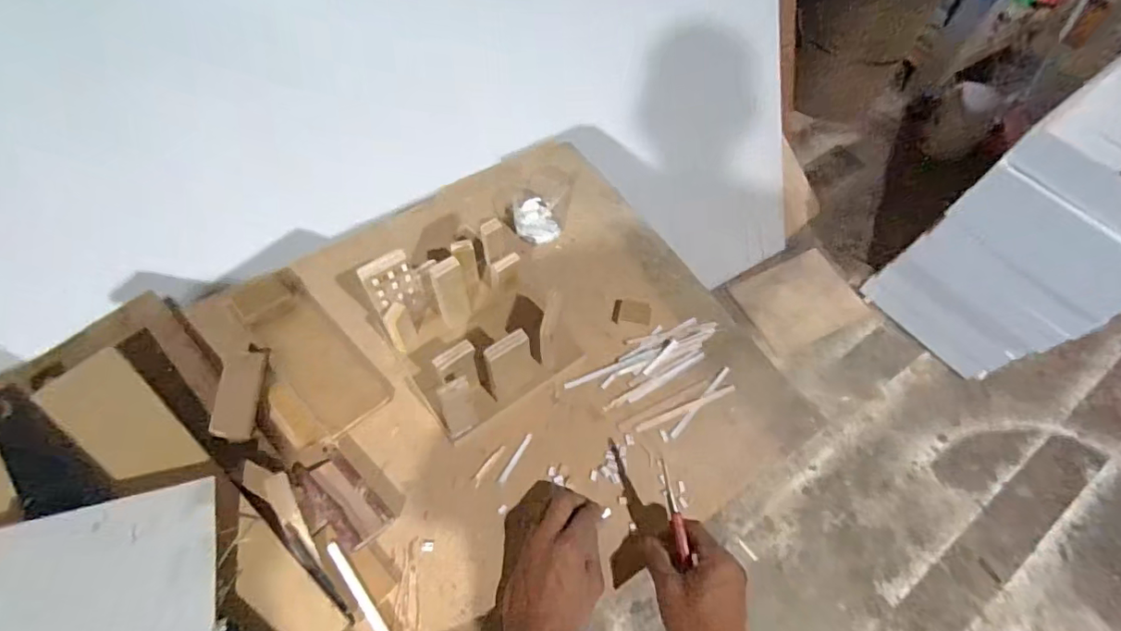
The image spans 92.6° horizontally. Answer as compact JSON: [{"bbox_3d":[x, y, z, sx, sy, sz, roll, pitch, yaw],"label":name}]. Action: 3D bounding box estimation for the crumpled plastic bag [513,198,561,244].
[{"bbox_3d":[-0.032,-0.128,0.683,0.055,0.029,0.067,-7,61,-6],"label":"crumpled plastic bag"}]

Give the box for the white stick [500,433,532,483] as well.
[{"bbox_3d":[-0.045,0.146,0.547,0.007,0.007,0.055,28,63,11],"label":"white stick"}]

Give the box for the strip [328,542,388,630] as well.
[{"bbox_3d":[-0.176,0.248,0.472,0.011,0.010,0.105,-33,66,-19],"label":"strip"}]

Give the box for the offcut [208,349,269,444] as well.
[{"bbox_3d":[-0.329,0.082,0.549,0.039,0.011,0.093,-3,61,-3],"label":"offcut"}]

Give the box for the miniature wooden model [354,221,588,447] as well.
[{"bbox_3d":[-0.081,0.003,0.565,0.188,0.108,0.171,-34,67,-19],"label":"miniature wooden model"}]

